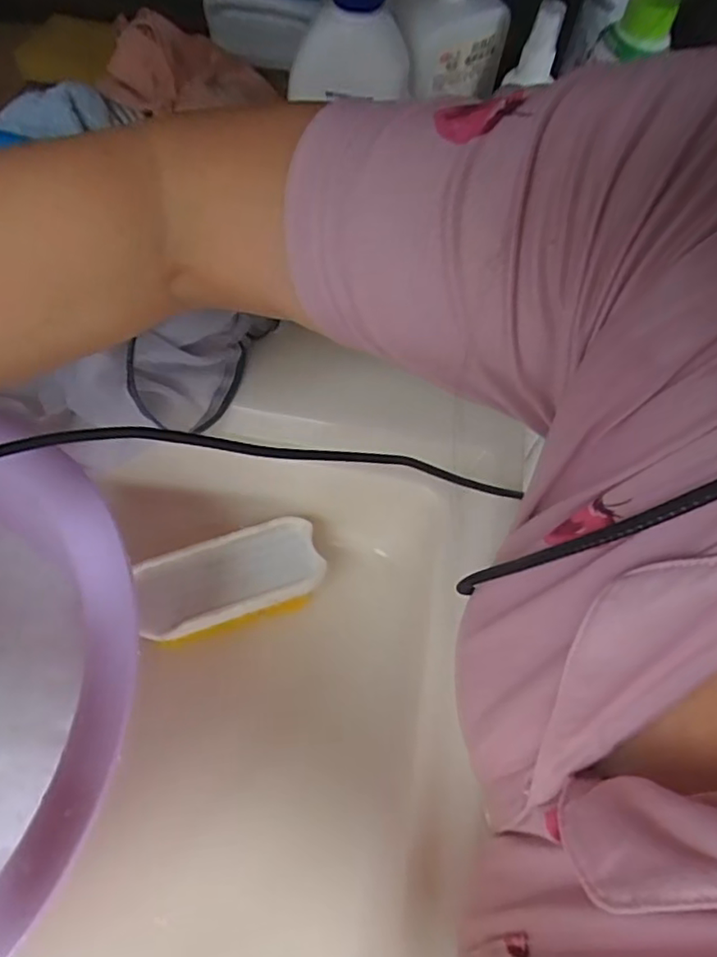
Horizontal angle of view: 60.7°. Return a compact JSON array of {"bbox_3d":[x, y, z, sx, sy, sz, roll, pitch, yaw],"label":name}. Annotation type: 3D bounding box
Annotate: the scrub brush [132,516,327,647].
[{"bbox_3d":[-0.089,0.074,0.427,0.128,0.036,0.060,-17,65,-12],"label":"scrub brush"}]

